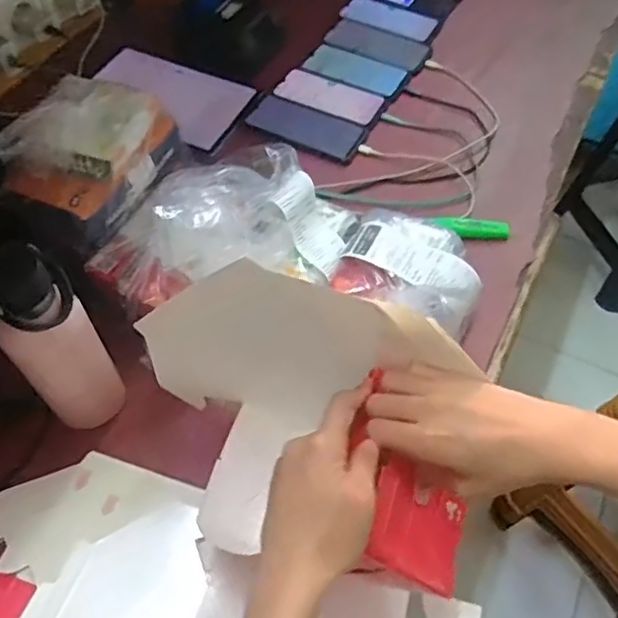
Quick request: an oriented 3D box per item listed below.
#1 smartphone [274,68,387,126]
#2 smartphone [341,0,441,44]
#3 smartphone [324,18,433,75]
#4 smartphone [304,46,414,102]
[{"bbox_3d":[0.033,-0.314,0.903,0.157,0.011,0.065,24,59,15],"label":"smartphone"},{"bbox_3d":[0.138,-0.486,1.018,0.158,0.012,0.073,23,59,15],"label":"smartphone"},{"bbox_3d":[0.114,-0.425,0.972,0.169,0.011,0.083,30,61,19],"label":"smartphone"},{"bbox_3d":[0.074,-0.368,0.942,0.152,0.007,0.074,28,60,18],"label":"smartphone"}]

